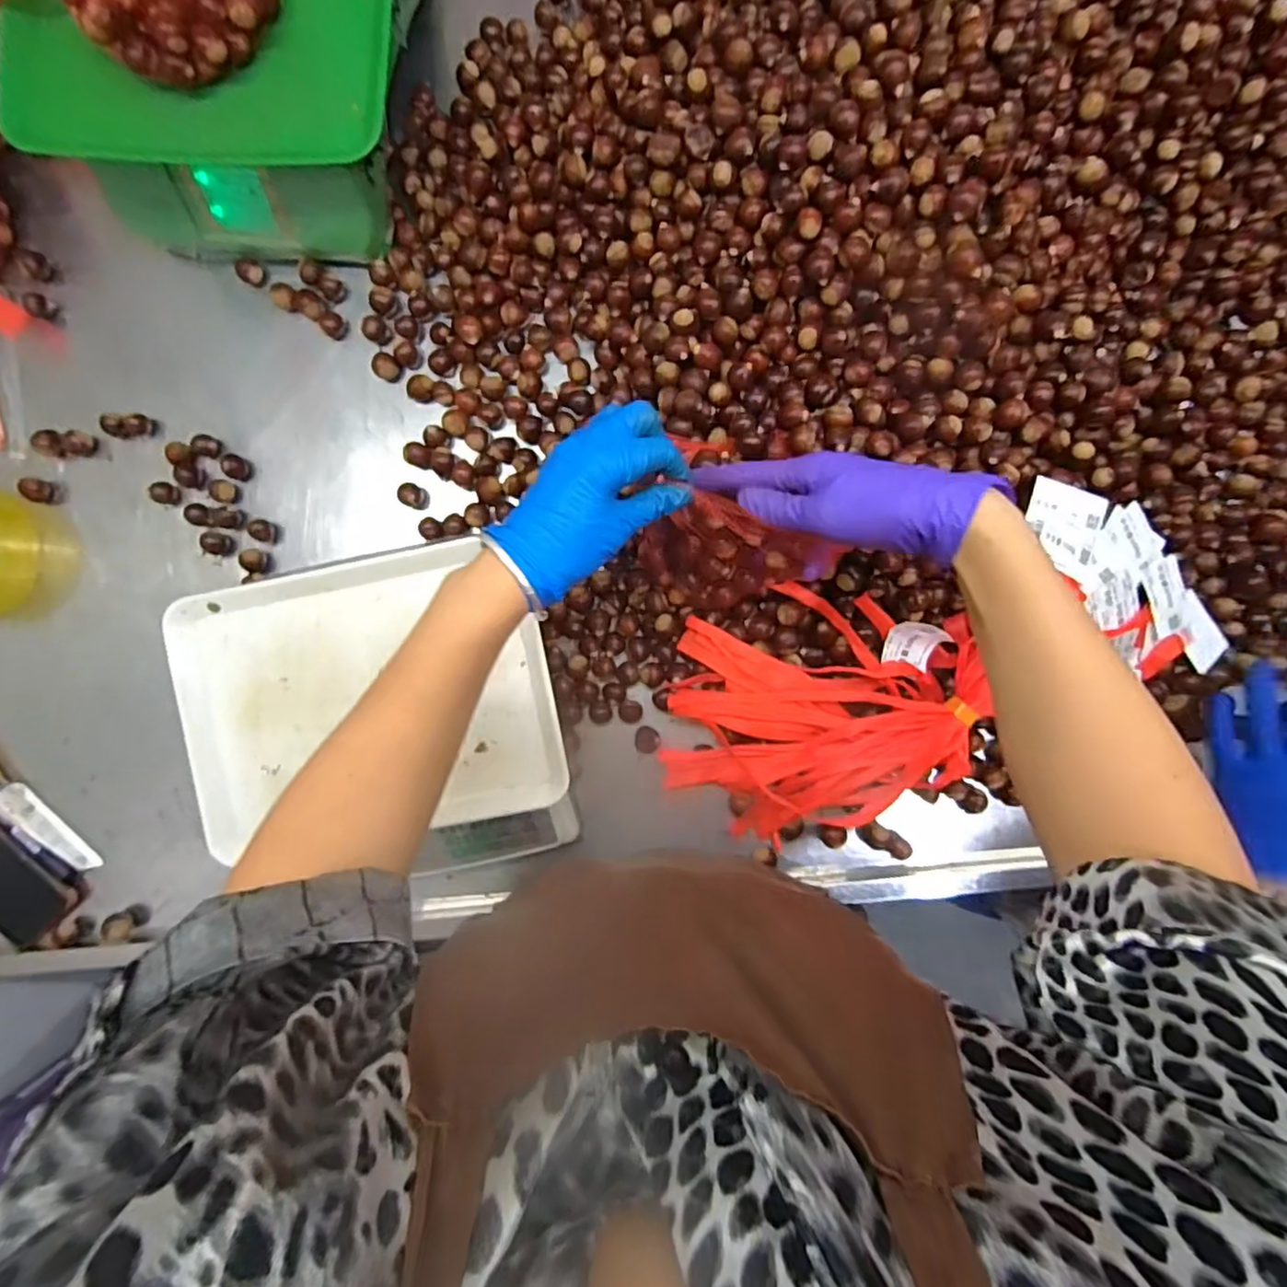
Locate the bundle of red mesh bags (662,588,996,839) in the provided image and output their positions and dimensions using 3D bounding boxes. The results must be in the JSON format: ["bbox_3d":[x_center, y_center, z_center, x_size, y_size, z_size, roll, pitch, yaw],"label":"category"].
[{"bbox_3d":[0.141,0.065,0.534,0.233,0.067,0.206,12,91,3],"label":"bundle of red mesh bags"}]

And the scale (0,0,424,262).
[{"bbox_3d":[-0.328,-0.458,0.519,0.289,0.119,0.231,2,90,3],"label":"scale"}]

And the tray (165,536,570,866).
[{"bbox_3d":[-0.210,0.040,0.495,0.283,0.030,0.213,-10,89,3],"label":"tray"}]

